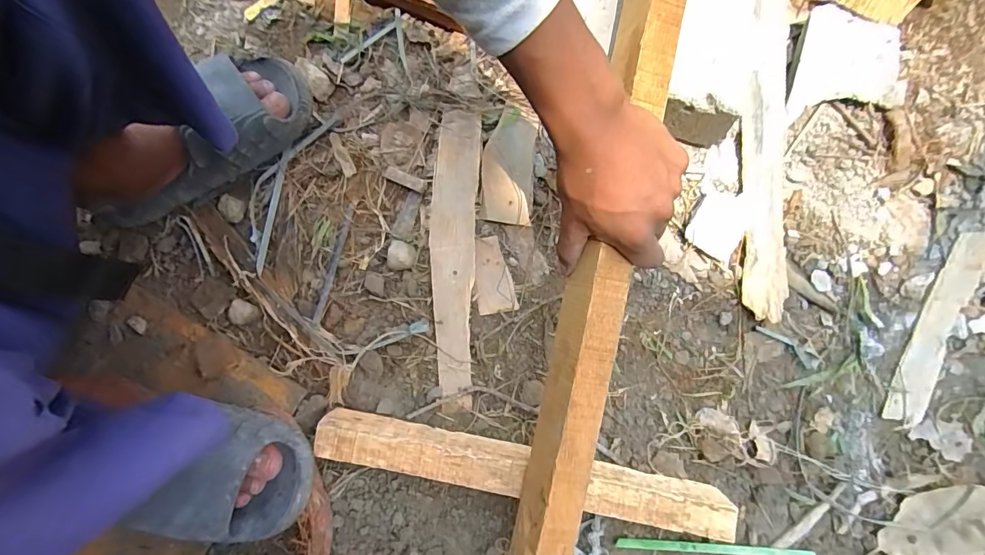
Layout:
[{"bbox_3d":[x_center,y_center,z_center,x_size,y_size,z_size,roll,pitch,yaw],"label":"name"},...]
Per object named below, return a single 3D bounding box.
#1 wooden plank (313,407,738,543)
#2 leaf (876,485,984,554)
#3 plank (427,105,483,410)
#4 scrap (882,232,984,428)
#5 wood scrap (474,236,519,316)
[{"bbox_3d":[0.029,0.188,0.432,0.389,0.051,0.041,11,78,2],"label":"wooden plank"},{"bbox_3d":[0.456,0.246,0.441,0.138,0.014,0.065,-7,78,-2],"label":"leaf"},{"bbox_3d":[-0.045,-0.022,0.483,0.050,0.011,0.321,1,84,7],"label":"plank"},{"bbox_3d":[0.468,0.051,0.467,0.036,0.004,0.215,24,89,7],"label":"scrap"},{"bbox_3d":[0.000,-0.003,0.488,0.041,0.009,0.083,-9,78,-3],"label":"wood scrap"}]

